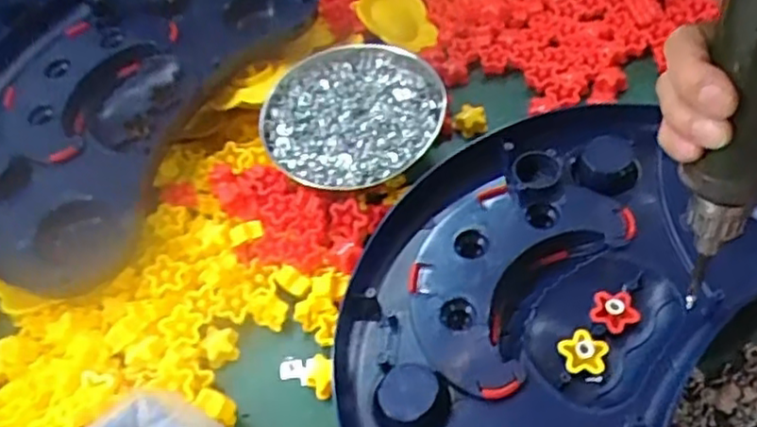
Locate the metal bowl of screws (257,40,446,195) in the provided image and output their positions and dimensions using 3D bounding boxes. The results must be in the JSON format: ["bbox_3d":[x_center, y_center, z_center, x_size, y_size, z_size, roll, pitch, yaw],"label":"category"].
[{"bbox_3d":[-0.019,-0.072,0.503,0.121,0.030,0.141,12,54,17],"label":"metal bowl of screws"}]

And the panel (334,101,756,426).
[{"bbox_3d":[0.101,0.062,0.403,0.304,0.047,0.237,-39,63,-23],"label":"panel"}]

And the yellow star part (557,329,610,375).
[{"bbox_3d":[0.117,0.080,0.387,0.026,0.004,0.025,31,62,28],"label":"yellow star part"}]

